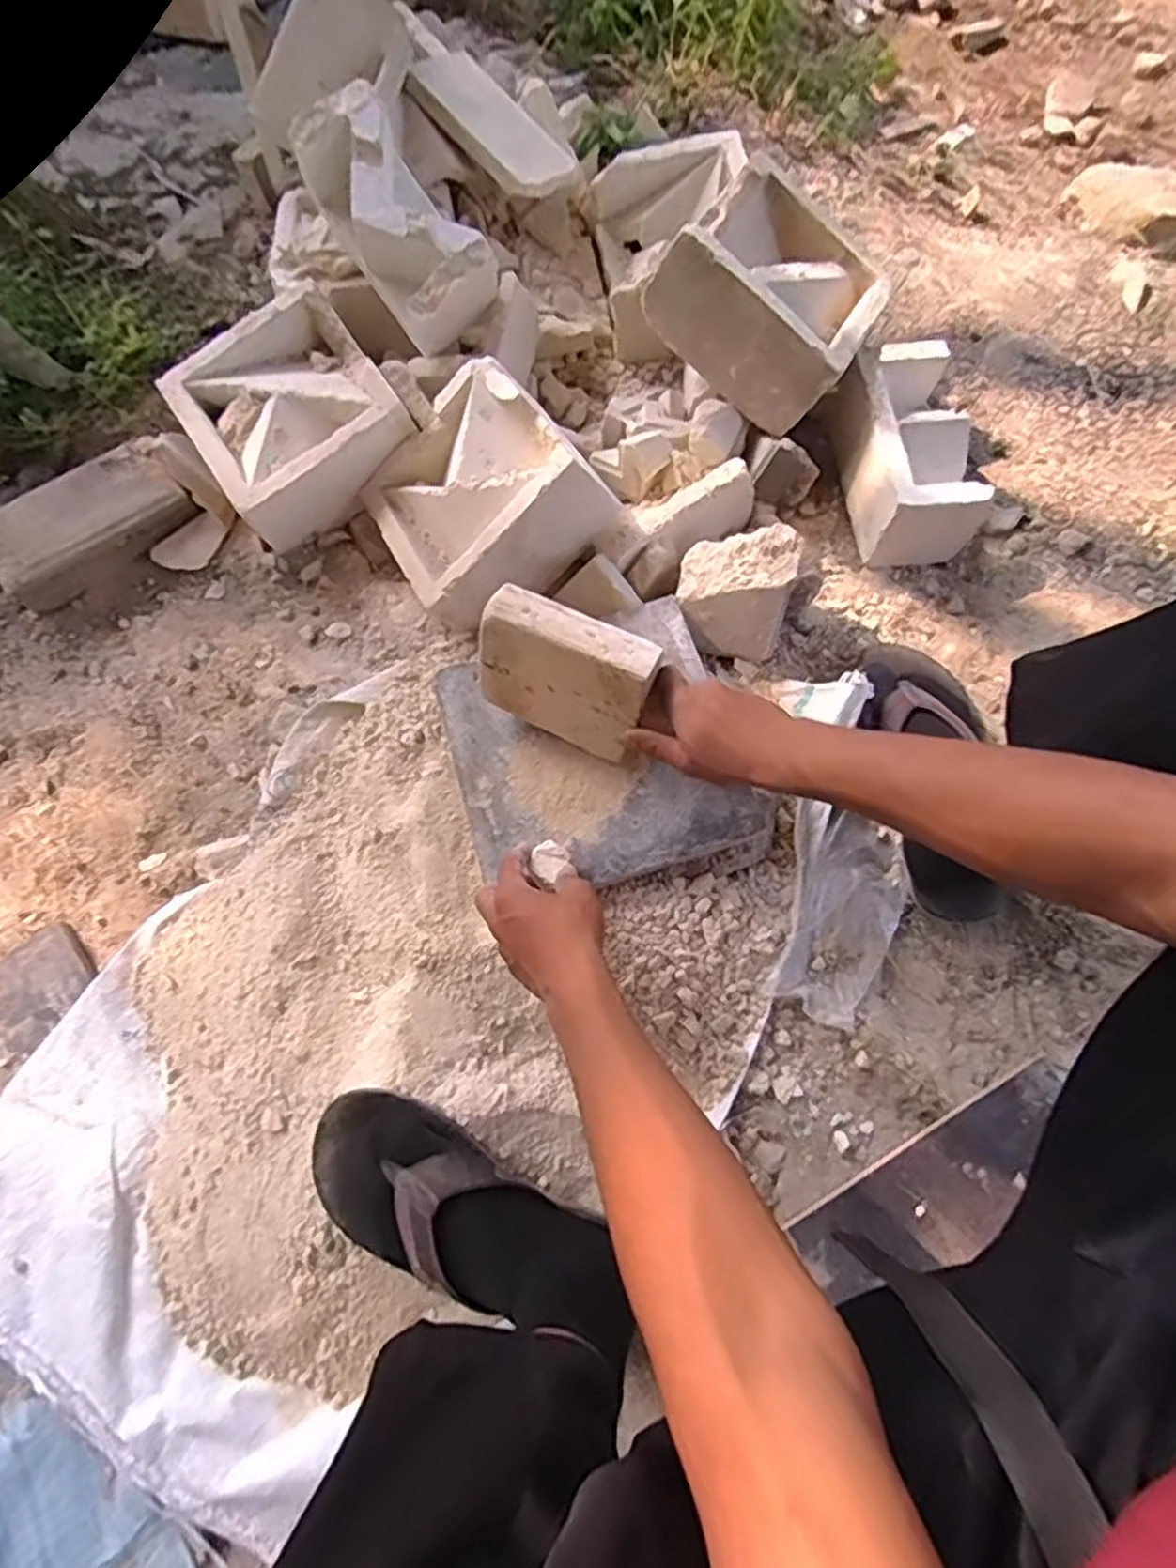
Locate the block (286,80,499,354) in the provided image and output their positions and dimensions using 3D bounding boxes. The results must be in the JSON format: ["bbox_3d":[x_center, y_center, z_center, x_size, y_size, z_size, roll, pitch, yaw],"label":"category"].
[{"bbox_3d":[-0.193,-0.572,0.770,0.105,0.099,0.220,-37,99,4],"label":"block"}]

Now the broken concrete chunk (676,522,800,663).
[{"bbox_3d":[0.142,-0.192,0.732,0.106,0.067,0.108,16,72,7],"label":"broken concrete chunk"}]

